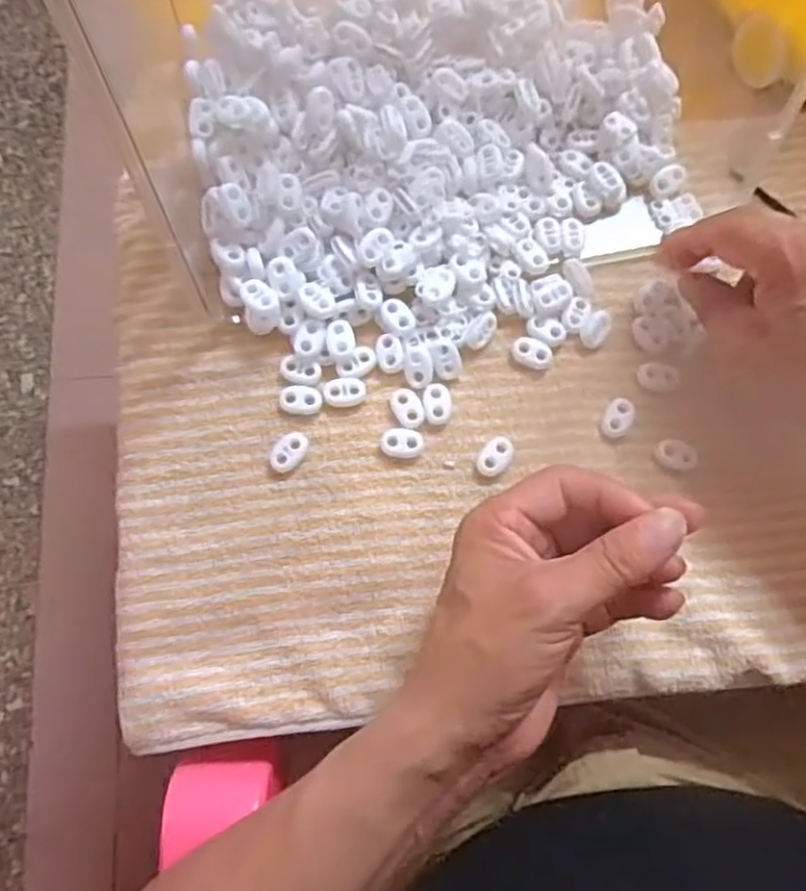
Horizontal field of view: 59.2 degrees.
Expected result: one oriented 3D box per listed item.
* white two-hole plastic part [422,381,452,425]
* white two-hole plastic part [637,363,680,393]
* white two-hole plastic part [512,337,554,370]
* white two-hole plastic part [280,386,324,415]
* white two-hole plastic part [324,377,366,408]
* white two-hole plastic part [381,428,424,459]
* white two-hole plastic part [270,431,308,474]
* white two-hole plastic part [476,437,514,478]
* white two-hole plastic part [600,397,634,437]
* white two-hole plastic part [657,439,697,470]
[{"bbox_3d":[0.019,-0.023,0.377,0.015,0.004,0.022,-4,75,-3],"label":"white two-hole plastic part"},{"bbox_3d":[0.138,-0.037,0.384,0.022,0.004,0.015,7,75,0],"label":"white two-hole plastic part"},{"bbox_3d":[0.071,-0.050,0.386,0.022,0.005,0.016,32,77,6],"label":"white two-hole plastic part"},{"bbox_3d":[-0.054,-0.024,0.378,0.022,0.004,0.015,10,75,1],"label":"white two-hole plastic part"},{"bbox_3d":[-0.031,-0.028,0.377,0.022,0.004,0.016,-3,75,-2],"label":"white two-hole plastic part"},{"bbox_3d":[0.000,-0.001,0.373,0.022,0.004,0.016,2,75,-1],"label":"white two-hole plastic part"},{"bbox_3d":[-0.059,0.003,0.370,0.015,0.007,0.023,32,77,6],"label":"white two-hole plastic part"},{"bbox_3d":[0.049,0.006,0.372,0.015,0.005,0.023,42,78,9],"label":"white two-hole plastic part"},{"bbox_3d":[0.115,-0.015,0.378,0.016,0.006,0.022,28,76,6],"label":"white two-hole plastic part"},{"bbox_3d":[0.144,0.005,0.374,0.022,0.007,0.015,35,77,7],"label":"white two-hole plastic part"}]

